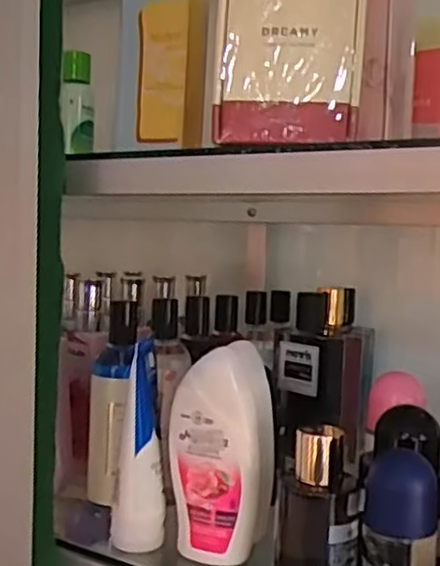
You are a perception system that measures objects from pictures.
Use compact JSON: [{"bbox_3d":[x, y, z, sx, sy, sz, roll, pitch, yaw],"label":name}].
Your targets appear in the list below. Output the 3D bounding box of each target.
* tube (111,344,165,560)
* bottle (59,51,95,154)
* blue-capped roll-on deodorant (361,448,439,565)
[{"bbox_3d":[-0.050,0.102,0.442,0.031,0.124,0.037,1,5,-5],"label":"tube"},{"bbox_3d":[-0.141,-0.180,0.697,0.033,0.098,0.027,0,5,-12],"label":"bottle"},{"bbox_3d":[0.093,0.130,0.363,0.037,0.085,0.032,3,5,15],"label":"blue-capped roll-on deodorant"}]

